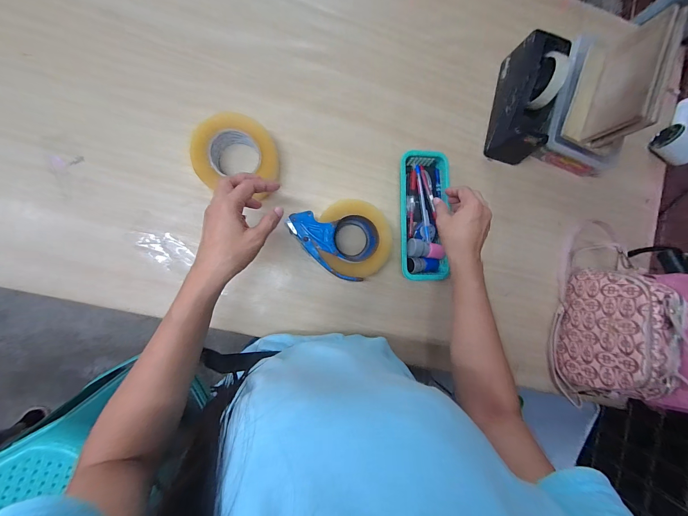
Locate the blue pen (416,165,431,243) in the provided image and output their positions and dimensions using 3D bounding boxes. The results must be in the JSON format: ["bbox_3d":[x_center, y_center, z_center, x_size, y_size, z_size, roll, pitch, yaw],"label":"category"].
[{"bbox_3d":[0.141,-0.097,0.519,0.010,0.009,0.137,-6,90,-9],"label":"blue pen"}]

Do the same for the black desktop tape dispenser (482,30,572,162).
[{"bbox_3d":[0.338,-0.291,0.545,0.083,0.116,0.207,12,87,-8],"label":"black desktop tape dispenser"}]

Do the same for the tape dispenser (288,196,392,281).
[{"bbox_3d":[0.003,-0.038,0.503,0.133,0.057,0.152,-42,95,-7],"label":"tape dispenser"}]

